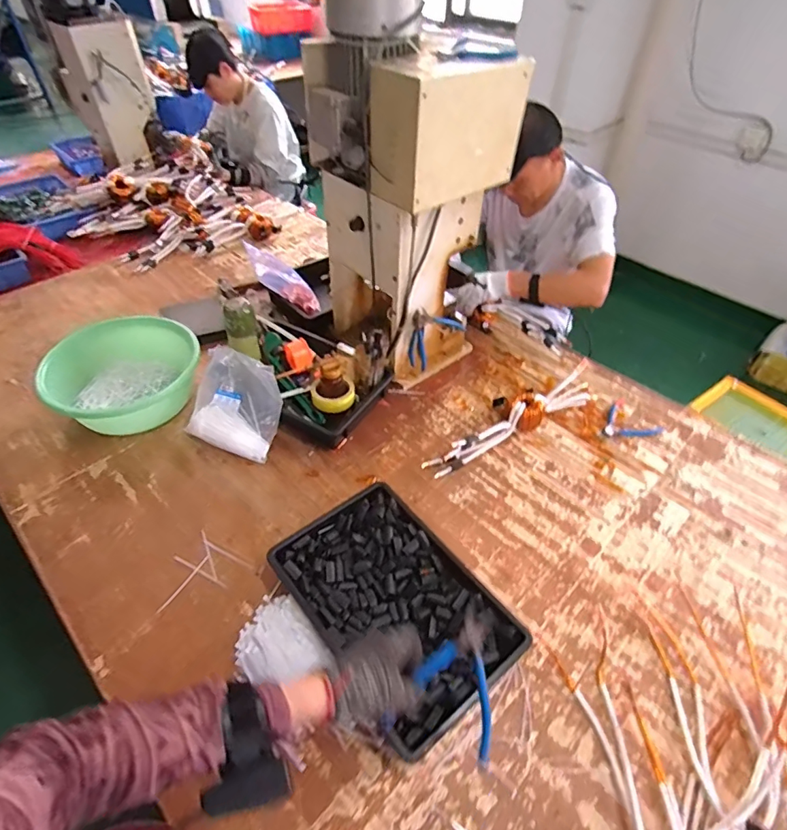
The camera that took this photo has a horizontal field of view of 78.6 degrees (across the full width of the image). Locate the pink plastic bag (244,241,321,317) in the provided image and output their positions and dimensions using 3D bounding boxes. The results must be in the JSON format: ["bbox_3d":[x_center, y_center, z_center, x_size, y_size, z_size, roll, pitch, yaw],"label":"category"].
[{"bbox_3d":[-0.294,-0.368,1.301,0.255,0.057,0.102,42,51,-10],"label":"pink plastic bag"}]

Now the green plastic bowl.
[{"bbox_3d":[-0.579,-0.070,1.050,0.293,0.132,0.276,0,50,1],"label":"green plastic bowl"}]

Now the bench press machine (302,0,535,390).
[{"bbox_3d":[0.022,-0.442,1.024,0.286,0.696,0.312,-33,55,-28],"label":"bench press machine"}]

